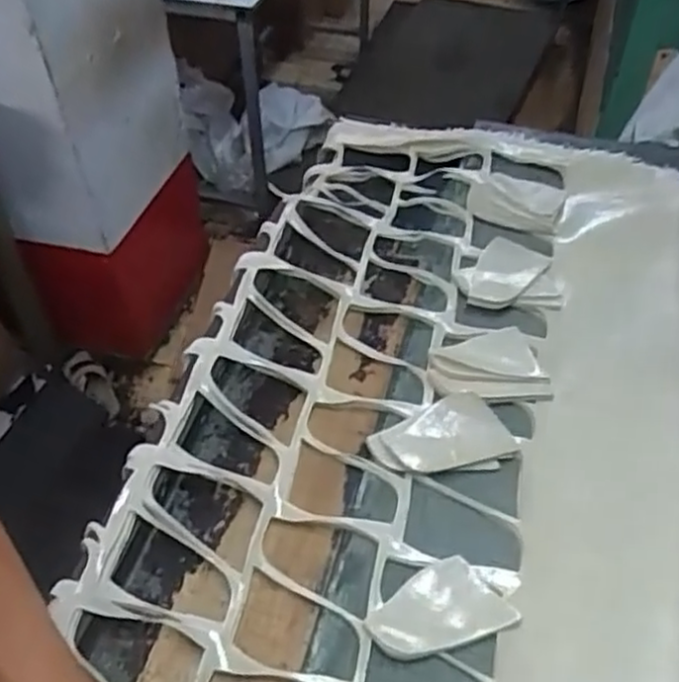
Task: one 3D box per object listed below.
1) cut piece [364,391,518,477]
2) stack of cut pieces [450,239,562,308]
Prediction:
[{"bbox_3d":[0.087,0.079,0.606,0.115,0.033,0.054,-6,47,-4],"label":"cut piece"},{"bbox_3d":[0.172,-0.068,0.742,0.100,0.022,0.082,-1,47,1],"label":"stack of cut pieces"}]

